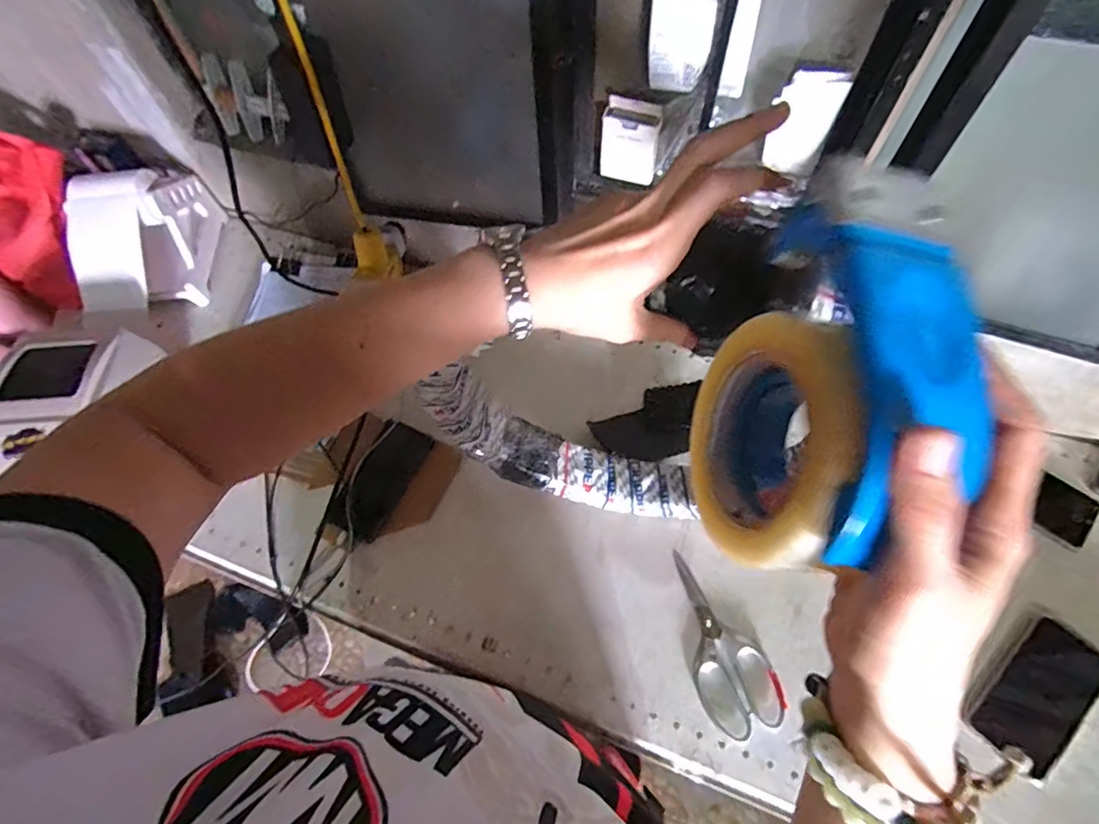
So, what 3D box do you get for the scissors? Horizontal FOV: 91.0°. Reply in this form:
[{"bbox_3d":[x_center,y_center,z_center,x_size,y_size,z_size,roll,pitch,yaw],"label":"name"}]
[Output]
[{"bbox_3d":[0.194,0.261,0.626,0.087,0.018,0.199,-19,64,-6],"label":"scissors"}]

